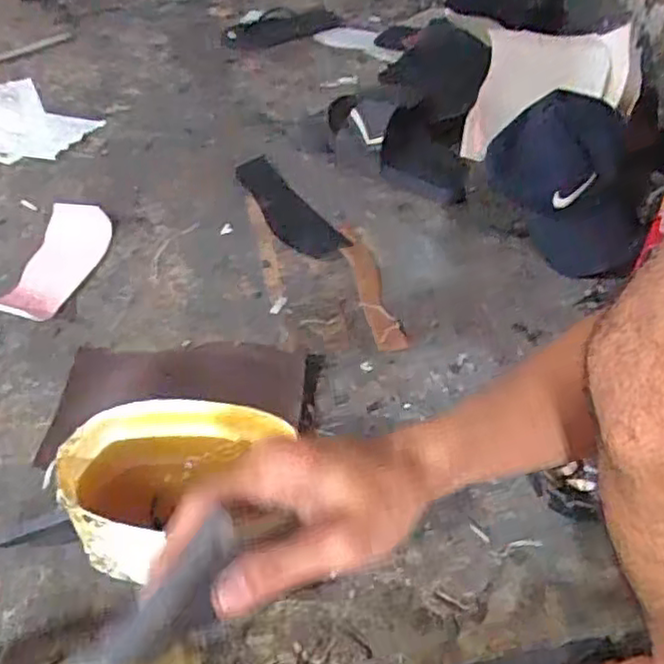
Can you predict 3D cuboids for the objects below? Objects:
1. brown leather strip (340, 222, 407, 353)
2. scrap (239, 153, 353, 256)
[{"bbox_3d":[0.049,-0.066,0.913,0.040,0.009,0.238,-9,50,-12],"label":"brown leather strip"},{"bbox_3d":[-0.070,-0.180,1.005,0.082,0.013,0.220,-33,65,-27],"label":"scrap"}]

